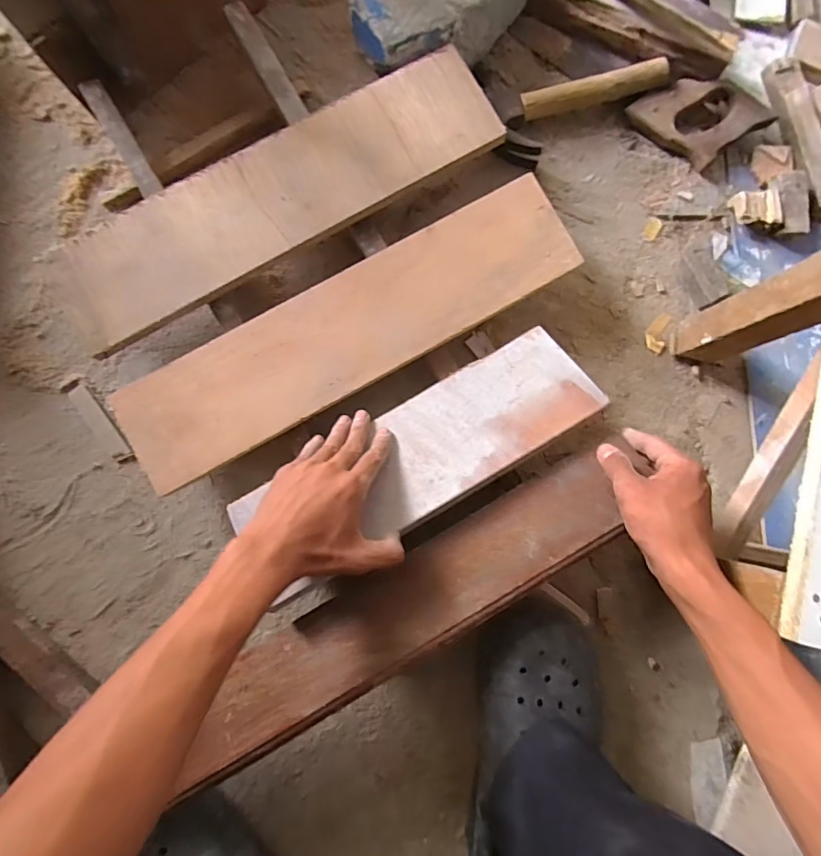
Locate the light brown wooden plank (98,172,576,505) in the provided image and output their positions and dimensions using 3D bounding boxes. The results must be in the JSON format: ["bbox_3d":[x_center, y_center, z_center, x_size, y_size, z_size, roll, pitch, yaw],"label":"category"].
[{"bbox_3d":[-0.057,-0.101,0.489,0.472,0.018,0.110,-29,85,-6],"label":"light brown wooden plank"}]

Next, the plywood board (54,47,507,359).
[{"bbox_3d":[-0.129,-0.239,0.502,0.459,0.023,0.116,-31,86,-6],"label":"plywood board"}]

